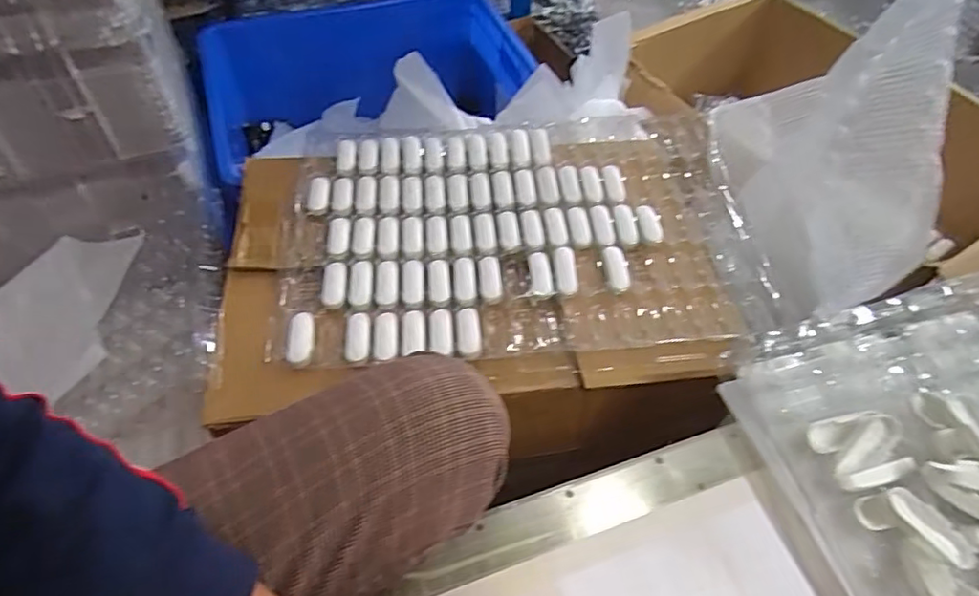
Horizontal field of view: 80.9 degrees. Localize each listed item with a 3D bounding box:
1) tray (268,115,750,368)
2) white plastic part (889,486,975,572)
[{"bbox_3d":[0.039,-0.096,0.744,0.562,0.025,0.382,-3,54,-4],"label":"tray"},{"bbox_3d":[0.318,0.163,0.411,0.024,0.010,0.063,-28,60,-21],"label":"white plastic part"}]

